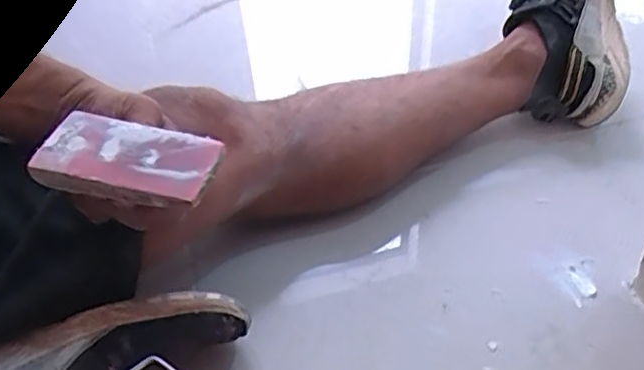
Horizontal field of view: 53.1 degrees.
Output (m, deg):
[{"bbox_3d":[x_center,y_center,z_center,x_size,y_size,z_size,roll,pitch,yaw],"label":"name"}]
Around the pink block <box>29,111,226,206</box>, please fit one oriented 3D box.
[{"bbox_3d":[-0.132,-0.018,0.443,0.120,0.016,0.059,8,45,8],"label":"pink block"}]

